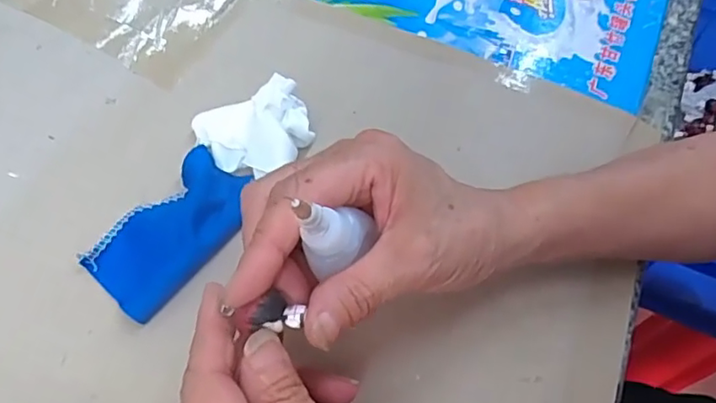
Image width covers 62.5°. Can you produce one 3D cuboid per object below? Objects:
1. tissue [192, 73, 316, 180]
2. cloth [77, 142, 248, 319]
[{"bbox_3d":[-0.058,-0.041,0.353,0.063,0.028,0.061,-27,63,-20],"label":"tissue"},{"bbox_3d":[-0.099,0.016,0.322,0.057,0.016,0.093,33,61,16],"label":"cloth"}]

